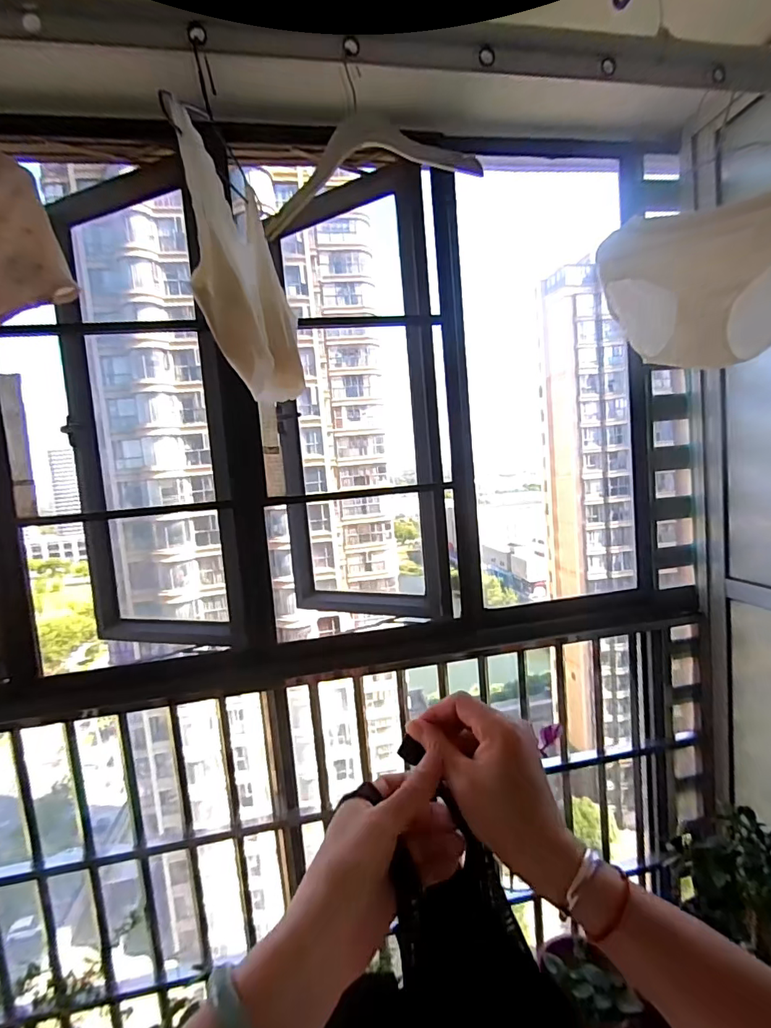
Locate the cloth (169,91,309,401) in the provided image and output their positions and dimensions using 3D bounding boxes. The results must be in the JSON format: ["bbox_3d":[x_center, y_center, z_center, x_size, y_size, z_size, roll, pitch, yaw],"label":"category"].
[{"bbox_3d":[-0.162,-0.293,0.611,0.054,0.282,0.247,-5,5,8],"label":"cloth"}]

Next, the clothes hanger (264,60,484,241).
[{"bbox_3d":[-0.032,-0.486,0.624,0.293,0.156,0.046,-4,5,16],"label":"clothes hanger"}]

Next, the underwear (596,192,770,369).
[{"bbox_3d":[0.518,-0.374,0.750,0.096,0.262,0.363,-9,6,-35],"label":"underwear"}]

